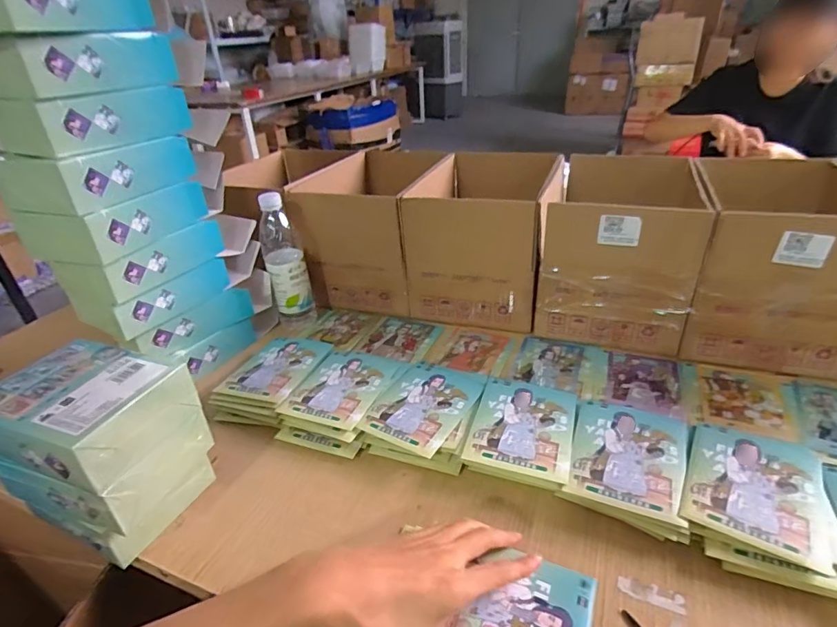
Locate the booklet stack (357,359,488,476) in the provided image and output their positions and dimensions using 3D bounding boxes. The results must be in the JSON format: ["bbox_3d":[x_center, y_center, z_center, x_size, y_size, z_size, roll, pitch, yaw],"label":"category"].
[{"bbox_3d":[0.017,0.116,0.591,0.120,0.031,0.169,11,35,23],"label":"booklet stack"}]

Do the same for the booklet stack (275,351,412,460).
[{"bbox_3d":[-0.097,0.106,0.617,0.115,0.030,0.167,10,34,22],"label":"booklet stack"}]

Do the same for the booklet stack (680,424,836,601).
[{"bbox_3d":[0.324,0.178,0.444,0.128,0.031,0.153,12,35,24],"label":"booklet stack"}]

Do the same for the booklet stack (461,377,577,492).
[{"bbox_3d":[0.120,0.138,0.541,0.109,0.034,0.141,9,34,20],"label":"booklet stack"}]

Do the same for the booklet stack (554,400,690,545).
[{"bbox_3d":[0.219,0.158,0.495,0.109,0.032,0.148,12,35,25],"label":"booklet stack"}]

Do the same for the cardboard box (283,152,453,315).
[{"bbox_3d":[-0.079,-0.168,0.895,0.194,0.210,0.313,5,33,14],"label":"cardboard box"}]

